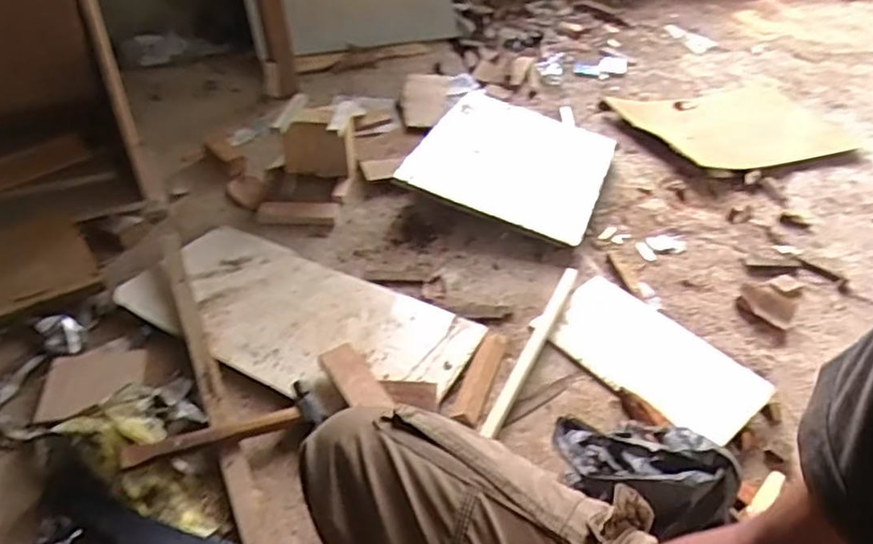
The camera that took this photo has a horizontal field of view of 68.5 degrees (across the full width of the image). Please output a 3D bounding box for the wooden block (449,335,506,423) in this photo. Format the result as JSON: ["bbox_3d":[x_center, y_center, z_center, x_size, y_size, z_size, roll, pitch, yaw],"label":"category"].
[{"bbox_3d":[0.069,0.155,0.967,0.037,0.015,0.179,15,42,13],"label":"wooden block"}]

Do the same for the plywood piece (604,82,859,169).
[{"bbox_3d":[0.816,-0.410,1.733,0.568,0.020,0.401,-13,44,-18],"label":"plywood piece"}]

